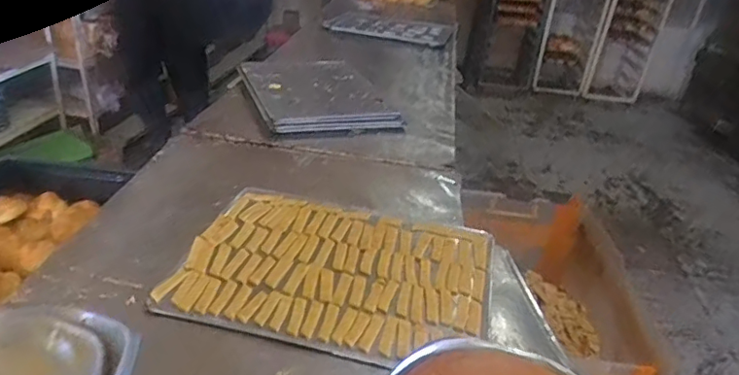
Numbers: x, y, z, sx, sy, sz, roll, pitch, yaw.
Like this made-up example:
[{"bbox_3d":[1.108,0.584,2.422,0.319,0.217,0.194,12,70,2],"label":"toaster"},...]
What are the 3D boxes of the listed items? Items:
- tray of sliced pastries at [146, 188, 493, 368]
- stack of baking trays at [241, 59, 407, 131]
[{"bbox_3d":[-0.047,0.118,0.820,0.438,0.020,0.315,11,29,9],"label":"tray of sliced pastries"},{"bbox_3d":[-0.142,-0.258,1.447,0.346,0.038,0.449,-4,30,-17],"label":"stack of baking trays"}]

